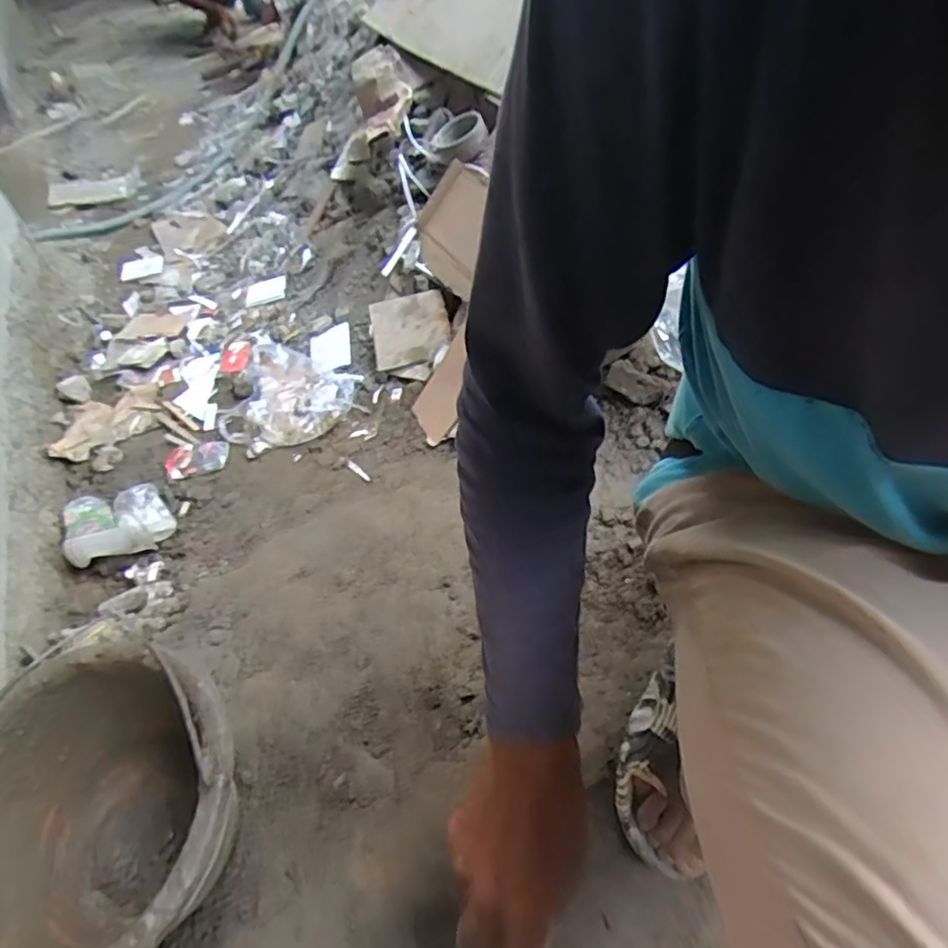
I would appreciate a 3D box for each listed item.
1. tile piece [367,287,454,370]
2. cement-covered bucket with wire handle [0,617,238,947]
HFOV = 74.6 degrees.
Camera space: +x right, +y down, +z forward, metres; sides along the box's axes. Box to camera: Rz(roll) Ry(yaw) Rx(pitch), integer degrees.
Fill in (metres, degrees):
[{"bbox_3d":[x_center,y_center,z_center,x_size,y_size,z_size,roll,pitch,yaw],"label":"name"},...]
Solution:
[{"bbox_3d":[-0.118,-0.267,1.141,0.142,0.010,0.134,-13,75,9],"label":"tile piece"},{"bbox_3d":[-0.306,0.306,0.534,0.247,0.181,0.243,-3,50,3],"label":"cement-covered bucket with wire handle"}]

